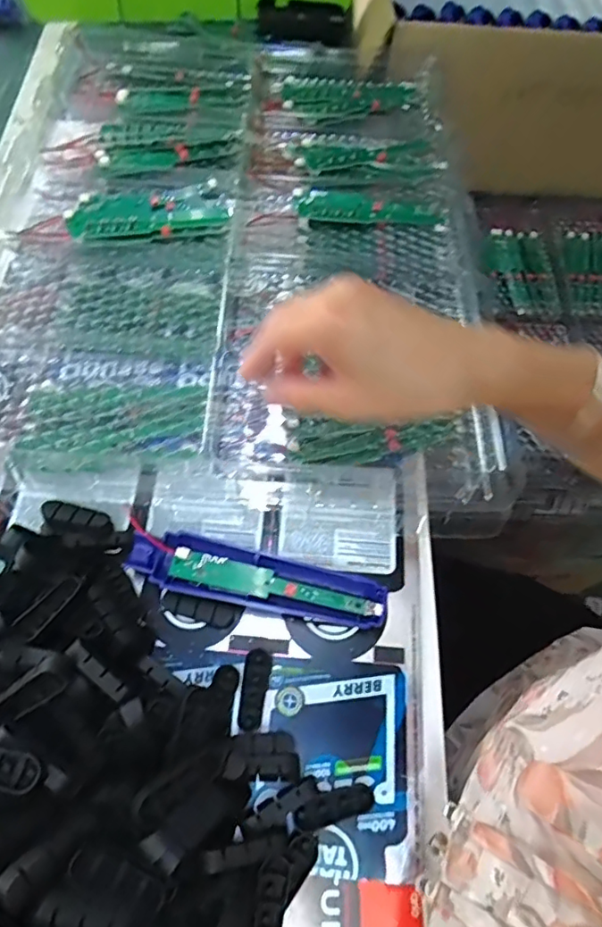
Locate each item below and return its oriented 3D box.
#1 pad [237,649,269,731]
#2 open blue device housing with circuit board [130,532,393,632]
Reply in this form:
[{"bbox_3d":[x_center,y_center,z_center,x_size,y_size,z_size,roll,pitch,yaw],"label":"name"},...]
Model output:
[{"bbox_3d":[-0.030,0.143,0.346,0.015,0.008,0.047,6,65,0],"label":"pad"},{"bbox_3d":[-0.031,0.078,0.369,0.171,0.016,0.038,12,65,3],"label":"open blue device housing with circuit board"}]

